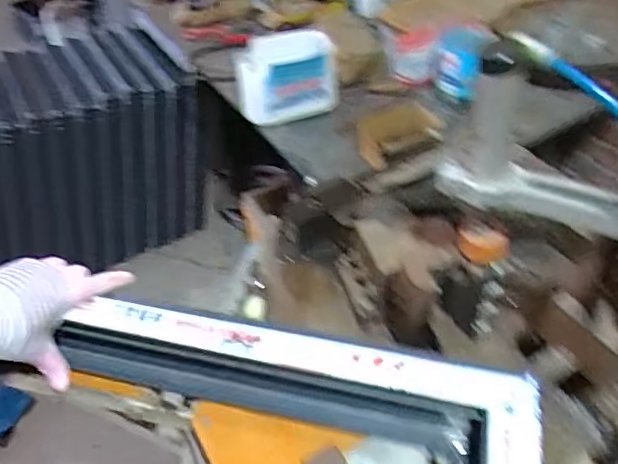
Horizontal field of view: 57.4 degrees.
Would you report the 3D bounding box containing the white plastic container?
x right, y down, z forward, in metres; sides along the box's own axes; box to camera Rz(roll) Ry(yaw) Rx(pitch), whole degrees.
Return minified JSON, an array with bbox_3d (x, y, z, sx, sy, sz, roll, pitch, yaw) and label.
[{"bbox_3d":[-0.047,-0.337,1.236,0.215,0.154,0.106,-11,44,-9],"label":"white plastic container"}]

